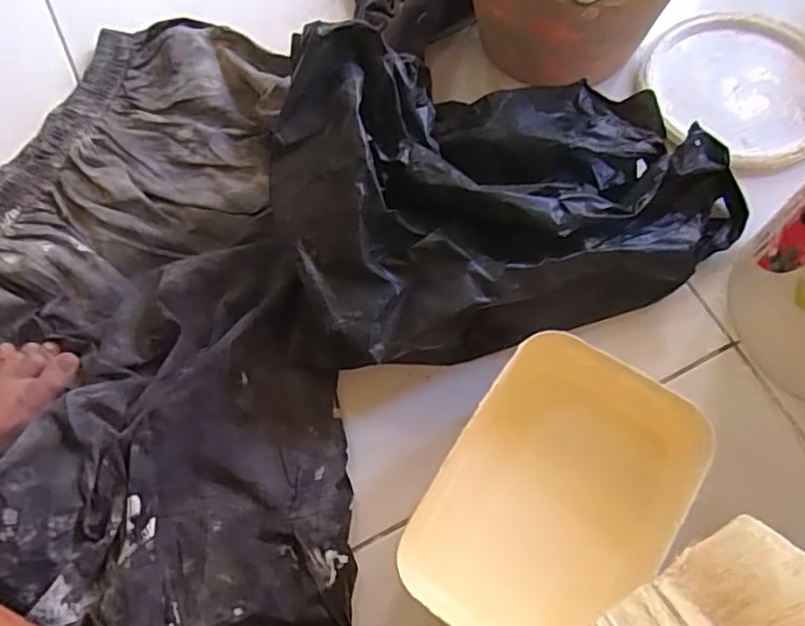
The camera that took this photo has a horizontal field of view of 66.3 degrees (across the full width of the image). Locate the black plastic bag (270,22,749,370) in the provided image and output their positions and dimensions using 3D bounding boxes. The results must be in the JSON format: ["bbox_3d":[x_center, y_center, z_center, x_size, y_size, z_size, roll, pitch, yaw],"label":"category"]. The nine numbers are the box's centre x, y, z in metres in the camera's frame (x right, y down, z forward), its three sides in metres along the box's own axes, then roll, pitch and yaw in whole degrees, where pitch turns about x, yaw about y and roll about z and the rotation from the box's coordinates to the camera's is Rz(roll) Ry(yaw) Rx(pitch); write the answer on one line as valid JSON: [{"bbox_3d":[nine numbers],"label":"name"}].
[{"bbox_3d":[0.088,-0.080,0.470,0.370,0.132,0.230,-1,70,3],"label":"black plastic bag"}]

